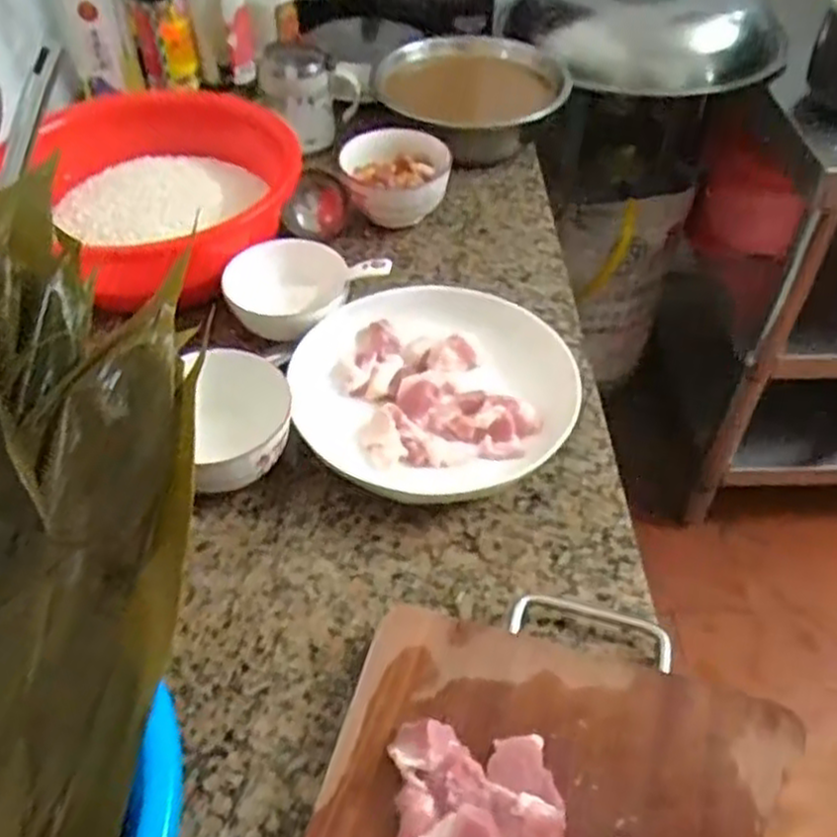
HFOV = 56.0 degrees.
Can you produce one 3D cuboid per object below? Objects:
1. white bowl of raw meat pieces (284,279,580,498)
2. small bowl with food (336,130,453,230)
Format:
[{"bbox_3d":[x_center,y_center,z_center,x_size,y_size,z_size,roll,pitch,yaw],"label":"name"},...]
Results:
[{"bbox_3d":[0.010,-0.024,0.633,0.207,0.047,0.199,1,47,-1],"label":"white bowl of raw meat pieces"},{"bbox_3d":[-0.023,-0.244,0.809,0.102,0.076,0.077,-5,47,-7],"label":"small bowl with food"}]

